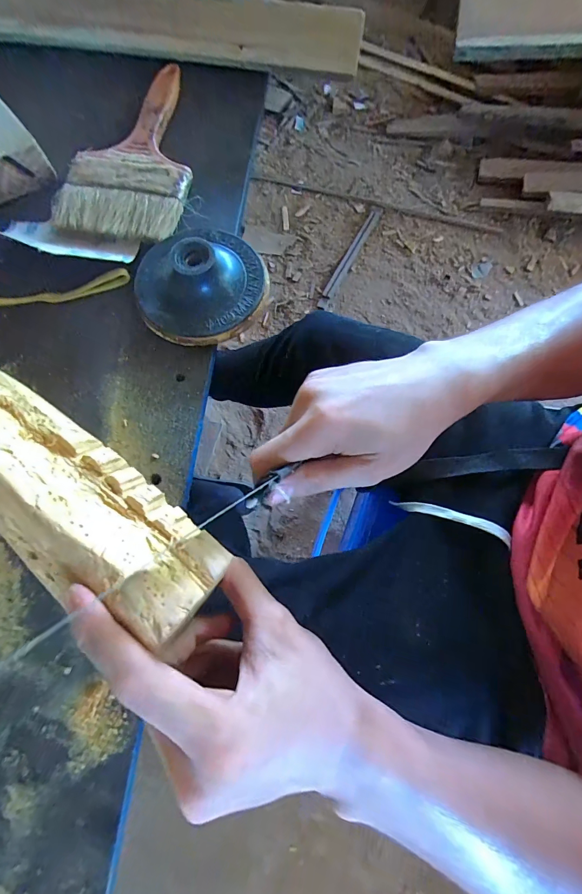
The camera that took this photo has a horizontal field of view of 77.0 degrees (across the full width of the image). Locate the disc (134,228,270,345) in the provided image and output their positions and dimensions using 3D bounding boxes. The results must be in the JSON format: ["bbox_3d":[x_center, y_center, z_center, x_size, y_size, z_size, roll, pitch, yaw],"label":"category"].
[{"bbox_3d":[-0.062,-0.114,0.245,0.086,0.028,0.084,0,74,1],"label":"disc"}]

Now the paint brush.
[{"bbox_3d":[-0.115,-0.233,0.286,0.088,0.016,0.170,10,74,4],"label":"paint brush"}]

